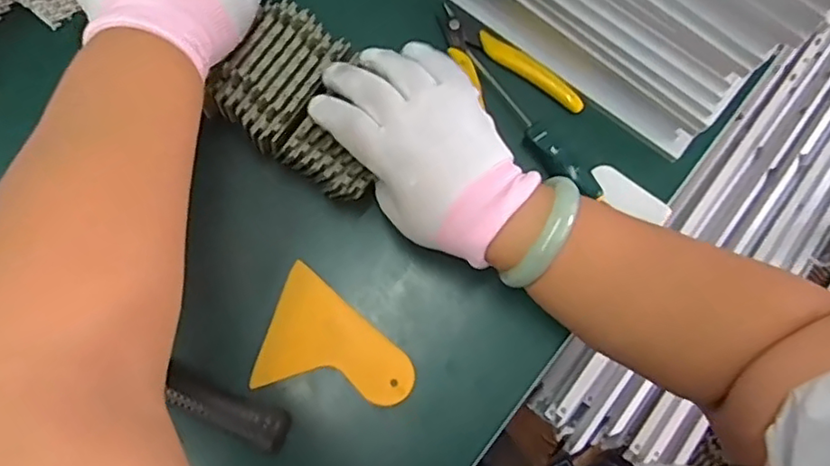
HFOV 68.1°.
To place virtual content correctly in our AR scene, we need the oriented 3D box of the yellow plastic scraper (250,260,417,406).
[{"bbox_3d":[-0.048,0.074,0.403,0.101,0.006,0.077,20,77,3],"label":"yellow plastic scraper"}]

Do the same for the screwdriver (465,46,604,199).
[{"bbox_3d":[0.079,-0.077,0.432,0.017,0.013,0.141,-37,80,-10],"label":"screwdriver"}]

